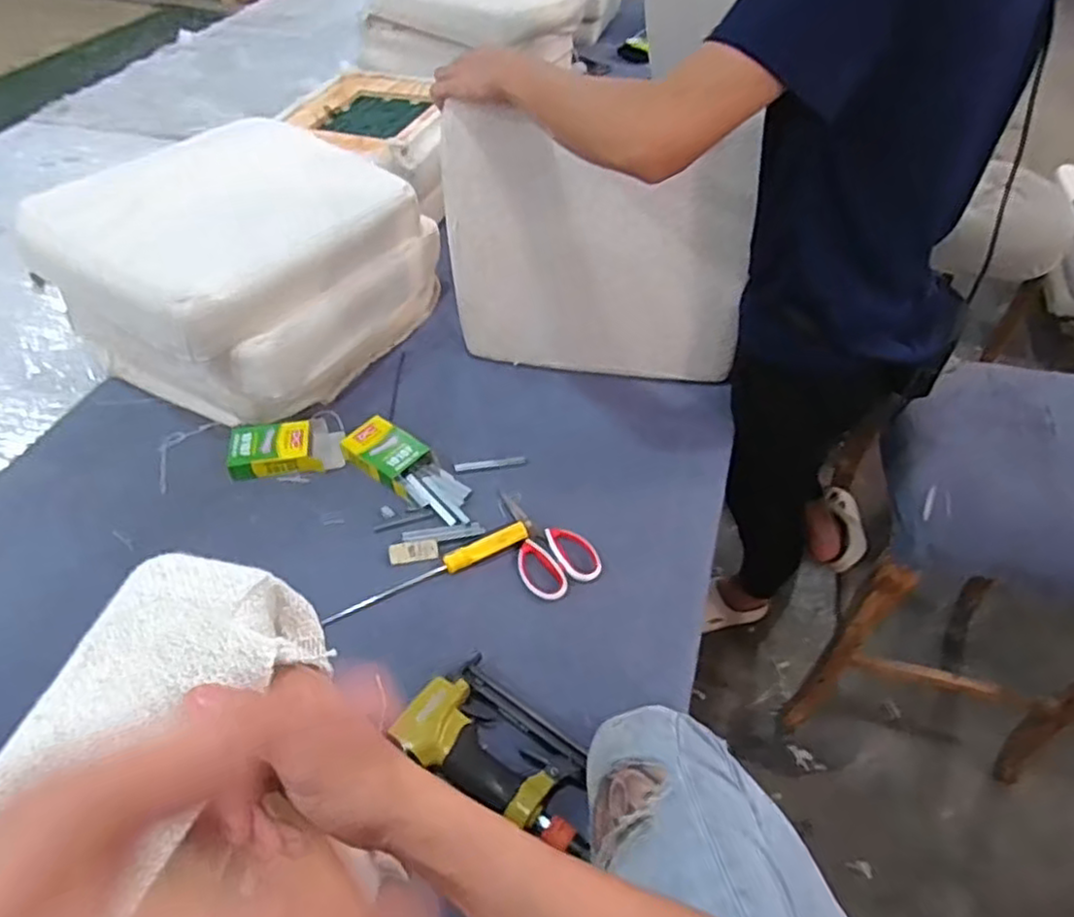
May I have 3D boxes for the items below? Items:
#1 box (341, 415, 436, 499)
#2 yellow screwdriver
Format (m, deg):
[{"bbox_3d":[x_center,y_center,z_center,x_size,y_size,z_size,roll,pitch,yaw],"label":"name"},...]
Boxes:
[{"bbox_3d":[-0.211,-0.010,0.998,0.117,0.033,0.087,26,52,21],"label":"box"},{"bbox_3d":[-0.135,0.141,0.868,0.270,0.019,0.028,-22,52,-20],"label":"yellow screwdriver"}]

